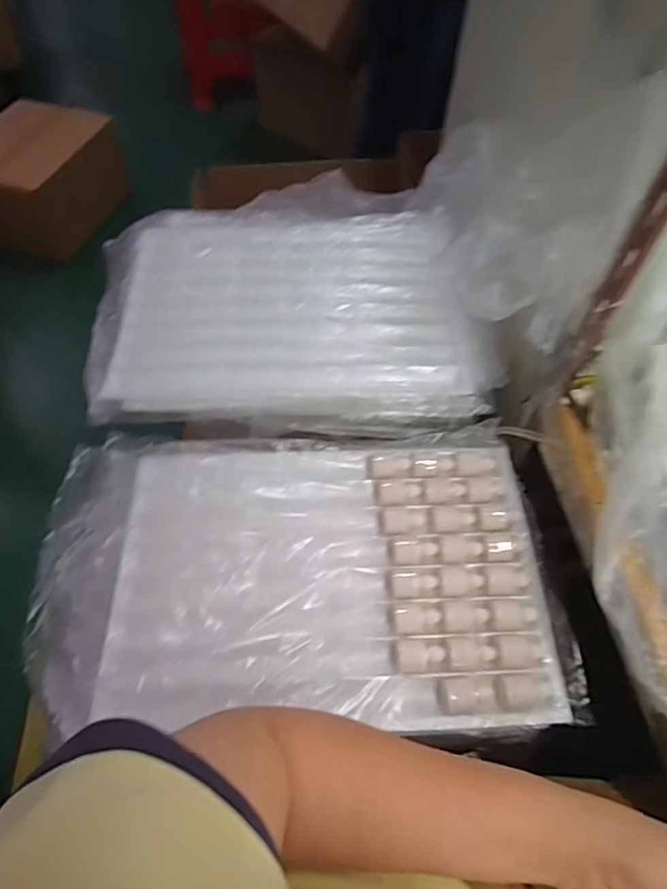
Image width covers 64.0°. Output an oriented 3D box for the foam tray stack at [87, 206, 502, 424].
[{"bbox_3d":[-0.058,-0.189,0.744,0.512,0.080,0.366,-1,56,-3],"label":"foam tray stack"}]

